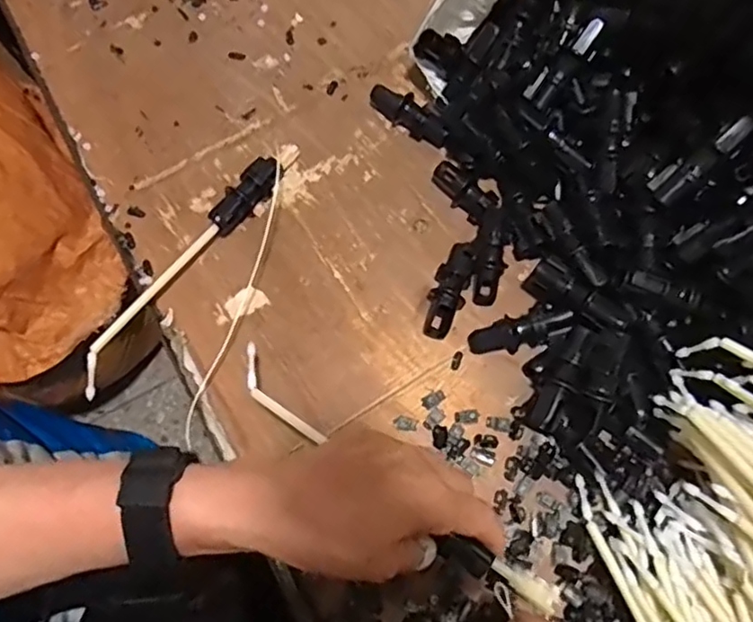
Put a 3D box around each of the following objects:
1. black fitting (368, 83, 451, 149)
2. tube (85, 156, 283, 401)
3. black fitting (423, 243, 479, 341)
[{"bbox_3d":[0.024,-0.147,0.481,0.067,0.025,0.017,36,76,13],"label":"black fitting"},{"bbox_3d":[-0.131,-0.027,0.443,0.026,0.024,0.204,31,75,12],"label":"tube"},{"bbox_3d":[0.050,-0.014,0.438,0.023,0.018,0.067,19,73,9],"label":"black fitting"}]

